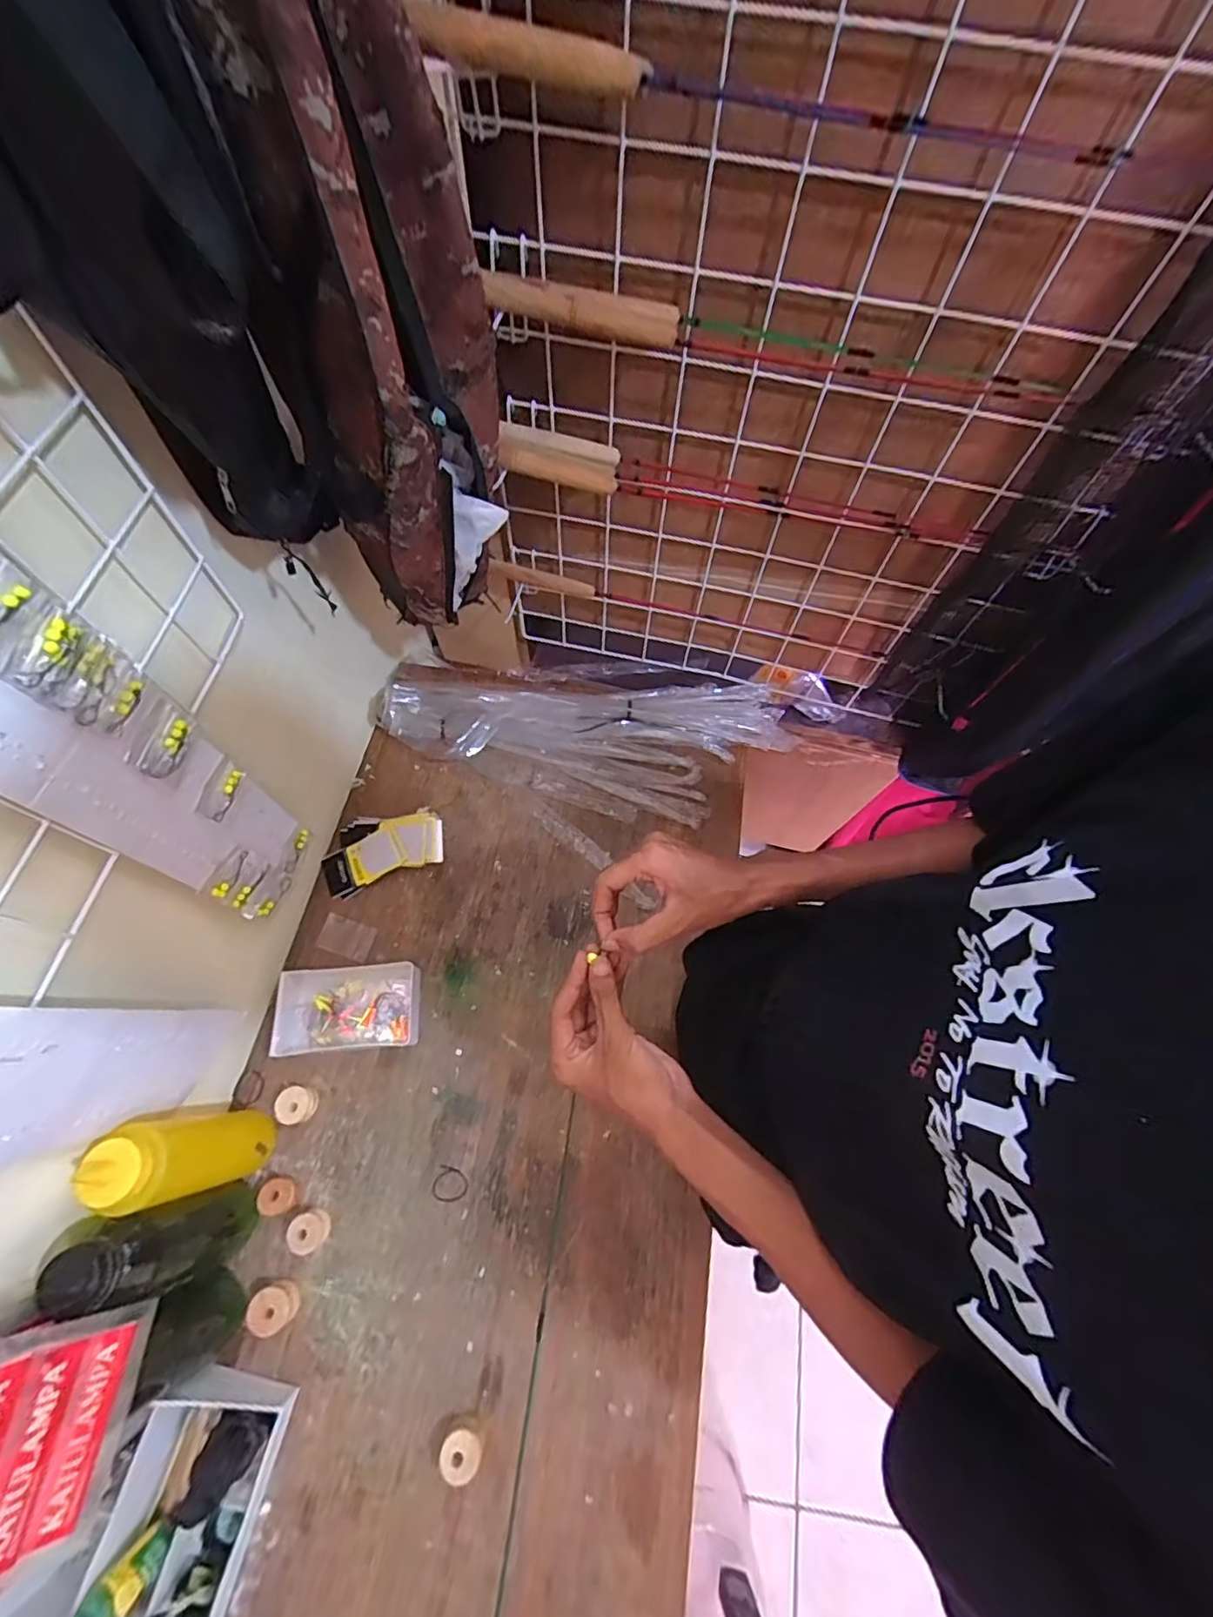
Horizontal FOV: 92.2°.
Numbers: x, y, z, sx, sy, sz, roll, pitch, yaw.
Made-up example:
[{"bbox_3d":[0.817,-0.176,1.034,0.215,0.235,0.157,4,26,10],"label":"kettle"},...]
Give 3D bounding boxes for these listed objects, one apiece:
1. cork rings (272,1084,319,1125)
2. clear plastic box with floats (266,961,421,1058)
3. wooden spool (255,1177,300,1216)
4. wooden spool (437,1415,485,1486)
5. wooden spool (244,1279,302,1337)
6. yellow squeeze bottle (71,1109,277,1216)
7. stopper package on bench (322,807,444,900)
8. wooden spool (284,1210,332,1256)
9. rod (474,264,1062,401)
[{"bbox_3d":[-0.311,0.297,0.586,0.031,0.030,0.032,23,67,8],"label":"cork rings"},{"bbox_3d":[-0.275,0.213,0.624,0.141,0.029,0.082,-4,66,-4],"label":"clear plastic box with floats"},{"bbox_3d":[-0.313,0.367,0.553,0.032,0.024,0.030,1,66,-2],"label":"wooden spool"},{"bbox_3d":[-0.120,0.535,0.487,0.034,0.029,0.033,1,66,-2],"label":"wooden spool"},{"bbox_3d":[-0.296,0.443,0.519,0.037,0.028,0.033,-30,70,-14],"label":"wooden spool"},{"bbox_3d":[-0.349,0.290,0.490,0.054,0.190,0.064,-11,67,-7],"label":"yellow squeeze bottle"},{"bbox_3d":[-0.268,0.045,0.699,0.141,0.028,0.084,-20,68,-10],"label":"stopper package on bench"},{"bbox_3d":[-0.277,0.393,0.542,0.030,0.026,0.031,1,66,-2],"label":"wooden spool"},{"bbox_3d":[0.121,-0.353,0.440,0.432,0.029,0.038,14,66,4],"label":"rod"}]

